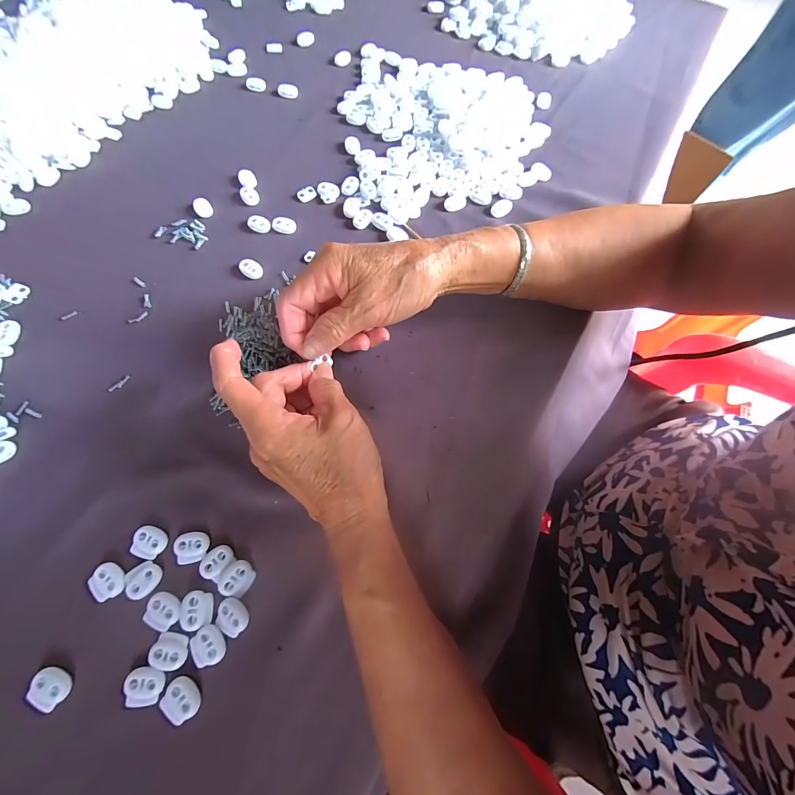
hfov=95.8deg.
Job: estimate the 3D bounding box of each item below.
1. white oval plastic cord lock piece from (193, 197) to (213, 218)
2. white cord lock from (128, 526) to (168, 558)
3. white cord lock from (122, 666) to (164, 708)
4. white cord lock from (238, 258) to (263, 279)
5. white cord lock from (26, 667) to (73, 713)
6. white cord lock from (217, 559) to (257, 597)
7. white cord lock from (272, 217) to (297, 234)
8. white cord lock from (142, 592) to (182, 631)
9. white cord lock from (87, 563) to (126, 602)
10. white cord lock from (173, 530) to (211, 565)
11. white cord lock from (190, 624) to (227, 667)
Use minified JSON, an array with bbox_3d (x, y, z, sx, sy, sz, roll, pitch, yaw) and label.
[{"bbox_3d":[-0.190,-0.186,0.351,0.016,0.008,0.019,-24,71,-10],"label":"white oval plastic cord lock piece"},{"bbox_3d":[-0.168,0.098,0.243,0.021,0.004,0.019,14,69,4],"label":"white cord lock"},{"bbox_3d":[-0.152,0.173,0.215,0.022,0.004,0.019,-2,69,-2],"label":"white cord lock"},{"bbox_3d":[-0.133,-0.117,0.327,0.016,0.007,0.021,-42,75,-16],"label":"white cord lock"},{"bbox_3d":[-0.208,0.173,0.214,0.023,0.004,0.019,22,70,7],"label":"white cord lock"},{"bbox_3d":[-0.105,0.119,0.235,0.019,0.004,0.021,24,70,8],"label":"white cord lock"},{"bbox_3d":[-0.109,-0.165,0.345,0.023,0.006,0.014,11,69,3],"label":"white cord lock"},{"bbox_3d":[-0.150,0.135,0.228,0.021,0.004,0.019,28,71,9],"label":"white cord lock"},{"bbox_3d":[-0.189,0.120,0.233,0.019,0.004,0.022,-38,74,-14],"label":"white cord lock"},{"bbox_3d":[-0.140,0.101,0.242,0.023,0.004,0.020,1,69,-1],"label":"white cord lock"},{"bbox_3d":[-0.118,0.154,0.222,0.020,0.004,0.022,-30,72,-12],"label":"white cord lock"}]

